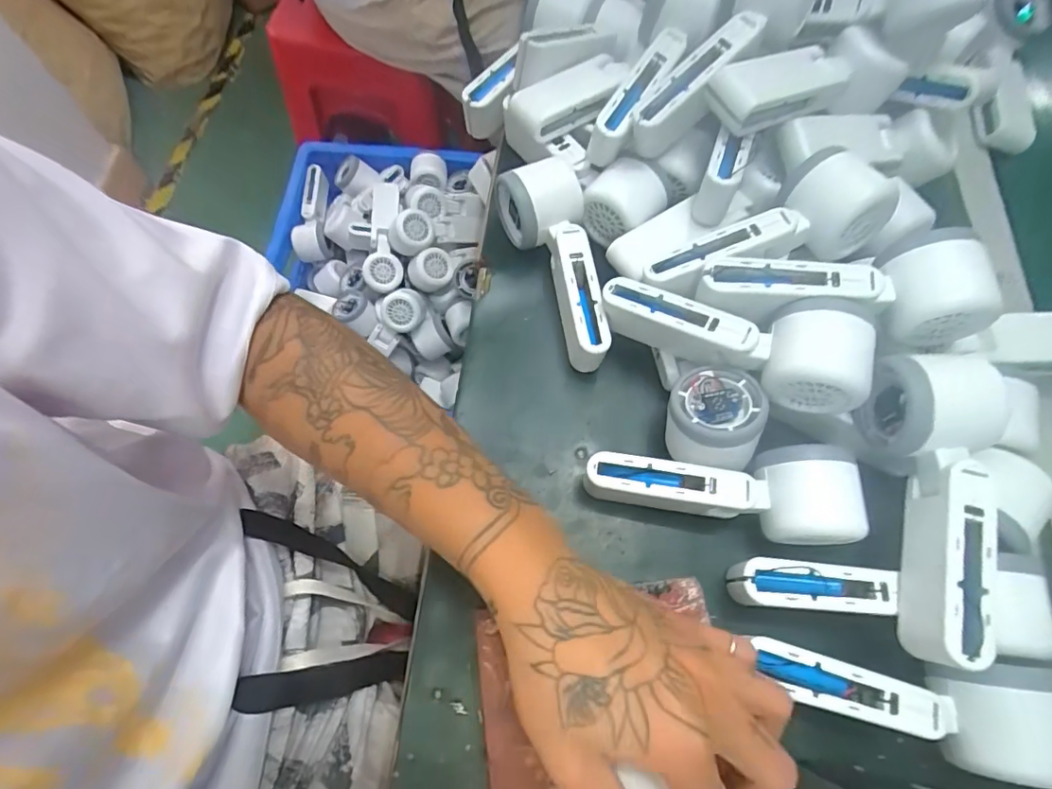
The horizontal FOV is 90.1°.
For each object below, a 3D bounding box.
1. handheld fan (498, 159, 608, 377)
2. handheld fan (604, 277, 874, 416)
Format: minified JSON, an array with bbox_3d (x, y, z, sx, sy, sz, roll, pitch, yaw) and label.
[{"bbox_3d":[0.017,-0.100,0.394,0.064,0.053,0.165,-6,68,-5],"label":"handheld fan"},{"bbox_3d":[0.130,-0.039,0.339,0.164,0.053,0.056,19,67,23],"label":"handheld fan"}]

